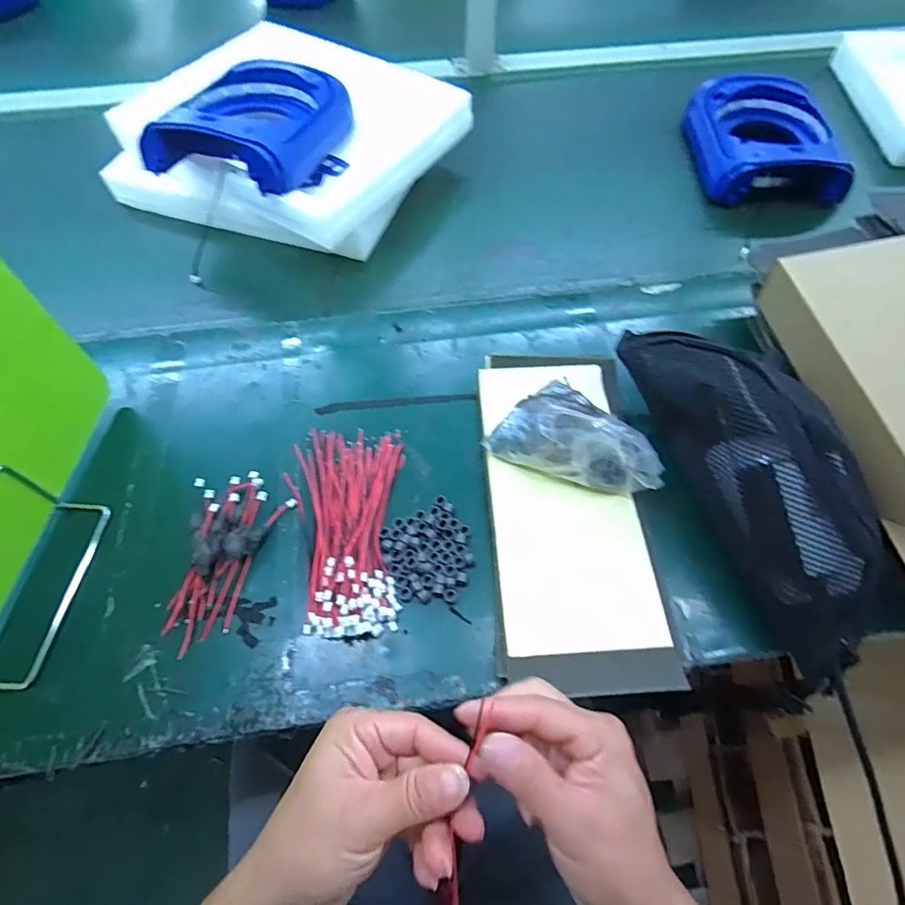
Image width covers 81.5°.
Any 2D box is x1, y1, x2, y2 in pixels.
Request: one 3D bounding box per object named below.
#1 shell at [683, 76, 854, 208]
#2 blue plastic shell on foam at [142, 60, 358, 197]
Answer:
[{"bbox_3d":[0.403,-0.416,0.696,0.163,0.060,0.220,-3,62,-3],"label":"shell"},{"bbox_3d":[-0.216,-0.369,0.596,0.163,0.080,0.202,13,62,6],"label":"blue plastic shell on foam"}]

